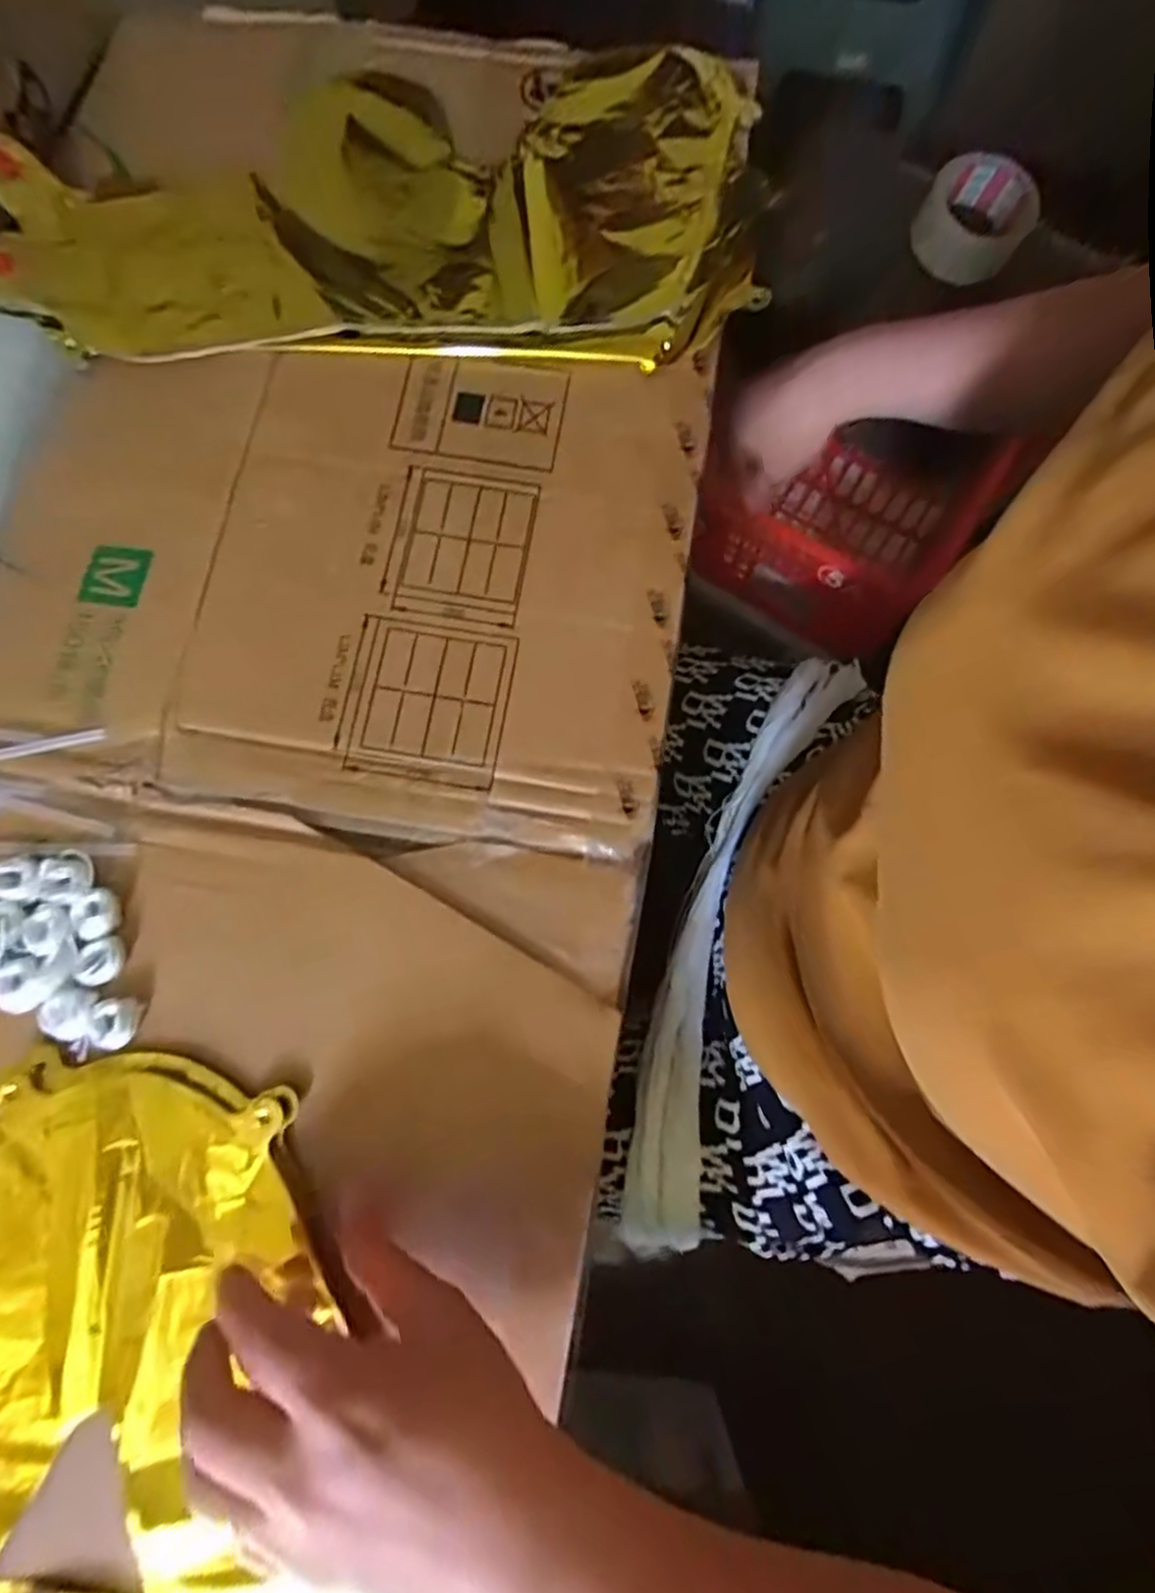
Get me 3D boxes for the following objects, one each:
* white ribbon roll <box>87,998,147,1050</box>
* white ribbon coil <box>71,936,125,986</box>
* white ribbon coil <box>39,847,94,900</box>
[{"bbox_3d":[-0.205,0.101,0.317,0.019,0.006,0.021,2,78,-1],"label":"white ribbon roll"},{"bbox_3d":[-0.217,0.074,0.322,0.019,0.005,0.020,0,78,-1],"label":"white ribbon coil"},{"bbox_3d":[-0.240,0.036,0.333,0.023,0.004,0.023,0,78,-1],"label":"white ribbon coil"}]

